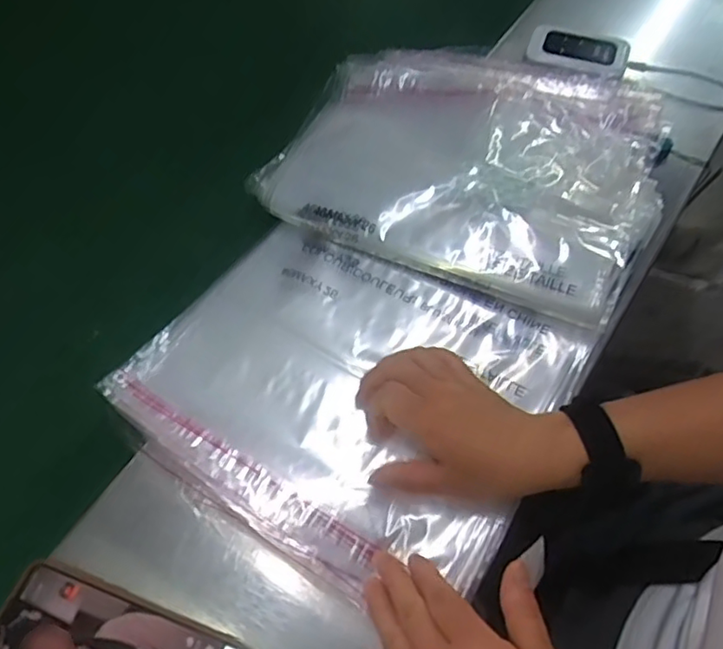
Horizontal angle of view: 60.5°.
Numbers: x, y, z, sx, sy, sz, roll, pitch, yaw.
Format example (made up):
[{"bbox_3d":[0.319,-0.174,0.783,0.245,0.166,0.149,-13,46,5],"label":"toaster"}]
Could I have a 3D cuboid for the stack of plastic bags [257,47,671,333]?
[{"bbox_3d":[0.091,-0.155,0.549,0.324,0.044,0.253,24,63,12],"label":"stack of plastic bags"}]

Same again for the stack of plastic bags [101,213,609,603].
[{"bbox_3d":[-0.014,0.044,0.459,0.285,0.030,0.237,28,64,14],"label":"stack of plastic bags"}]

